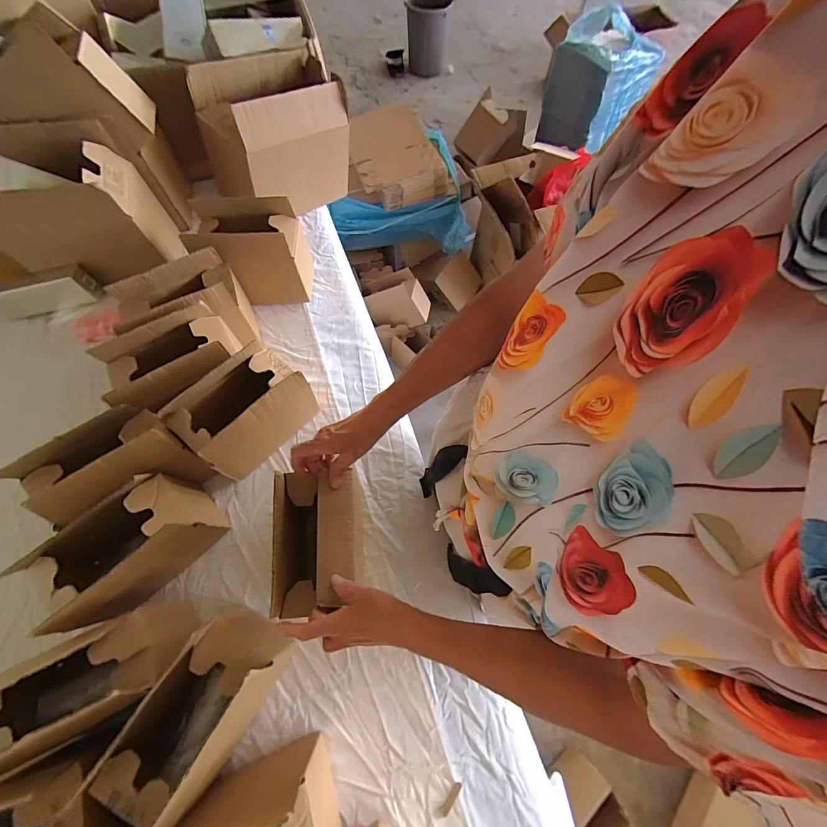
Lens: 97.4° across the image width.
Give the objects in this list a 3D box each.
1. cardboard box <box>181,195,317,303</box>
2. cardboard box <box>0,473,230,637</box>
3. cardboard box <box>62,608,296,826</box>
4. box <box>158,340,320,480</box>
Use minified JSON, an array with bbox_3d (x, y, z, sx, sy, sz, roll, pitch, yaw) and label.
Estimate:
[{"bbox_3d":[-0.296,-0.290,0.681,0.175,0.175,0.101,-4,68,-5],"label":"cardboard box"},{"bbox_3d":[-0.371,0.180,0.488,0.099,0.154,0.178,43,71,14],"label":"cardboard box"},{"bbox_3d":[-0.244,0.345,0.432,0.105,0.155,0.199,35,70,11],"label":"cardboard box"},{"bbox_3d":[-0.249,0.004,0.565,0.097,0.162,0.169,37,71,13],"label":"box"}]

